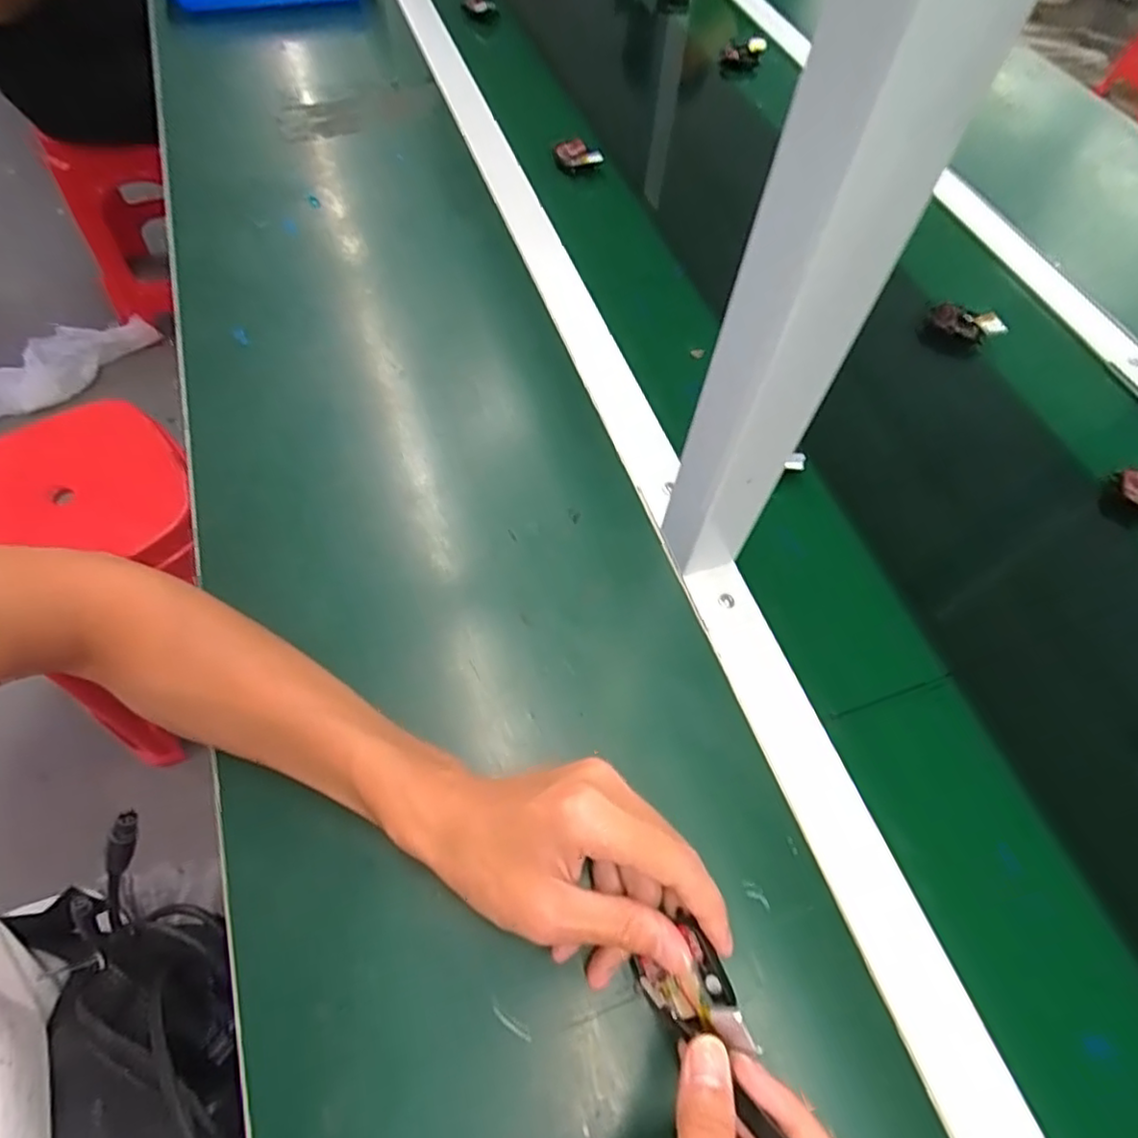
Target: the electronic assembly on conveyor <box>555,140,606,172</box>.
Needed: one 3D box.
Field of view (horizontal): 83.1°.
[{"bbox_3d":[0.007,-0.429,0.666,0.039,0.017,0.050,-26,65,-15],"label":"electronic assembly on conveyor"}]

